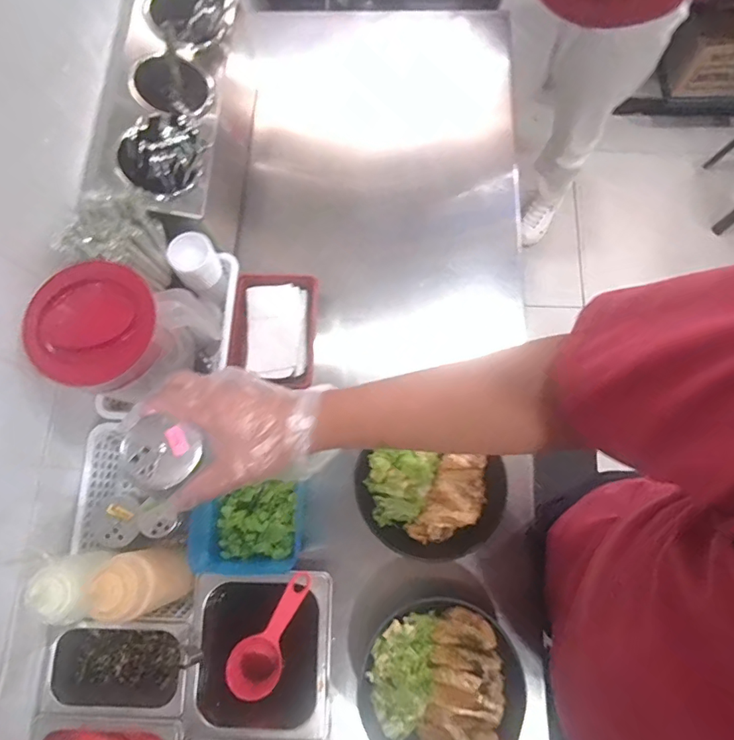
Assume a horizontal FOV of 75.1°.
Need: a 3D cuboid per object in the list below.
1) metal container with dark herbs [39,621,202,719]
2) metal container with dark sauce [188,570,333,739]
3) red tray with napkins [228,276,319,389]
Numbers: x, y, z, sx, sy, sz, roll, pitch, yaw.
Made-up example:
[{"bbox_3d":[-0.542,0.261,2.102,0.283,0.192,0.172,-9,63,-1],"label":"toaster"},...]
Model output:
[{"bbox_3d":[-0.284,0.352,0.574,0.173,0.076,0.098,3,75,2],"label":"metal container with dark herbs"},{"bbox_3d":[-0.123,0.334,0.578,0.161,0.075,0.173,0,75,1],"label":"metal container with dark sauce"},{"bbox_3d":[-0.137,-0.062,0.701,0.112,0.041,0.158,2,75,1],"label":"red tray with napkins"}]

